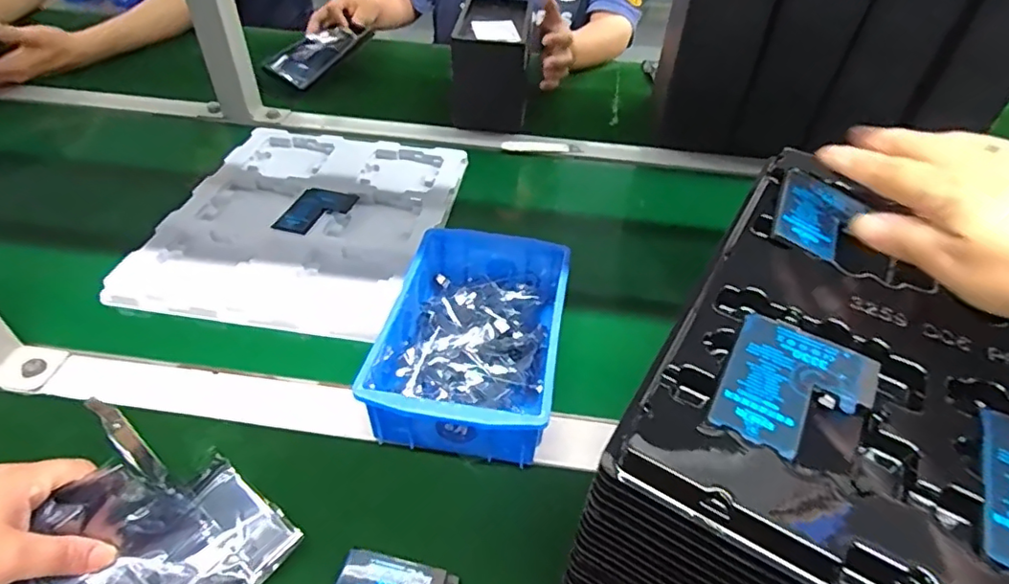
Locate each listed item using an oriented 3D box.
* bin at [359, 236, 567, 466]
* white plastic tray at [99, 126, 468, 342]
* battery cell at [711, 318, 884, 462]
[{"bbox_3d":[-0.023,0.033,0.460,0.128,0.061,0.203,8,44,5],"label":"bin"},{"bbox_3d":[-0.206,-0.086,0.610,0.272,0.015,0.324,8,44,5],"label":"white plastic tray"},{"bbox_3d":[0.129,0.042,0.249,0.057,0.004,0.076,25,48,21],"label":"battery cell"}]

